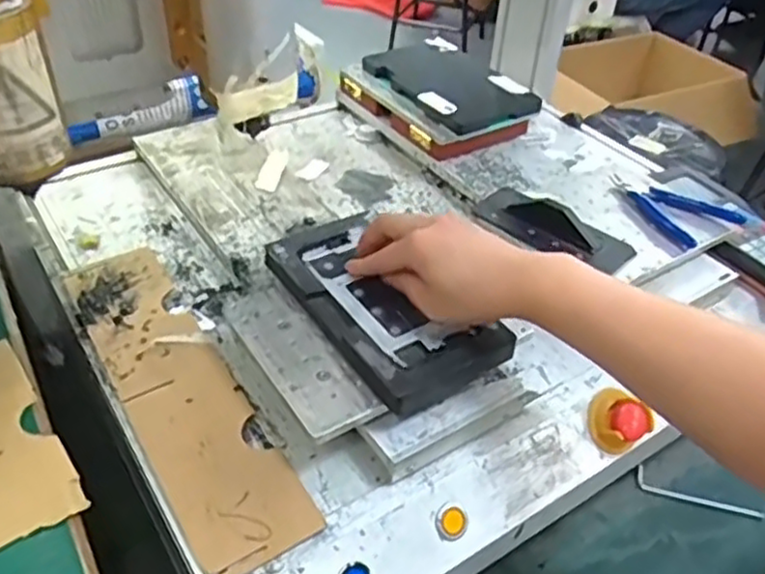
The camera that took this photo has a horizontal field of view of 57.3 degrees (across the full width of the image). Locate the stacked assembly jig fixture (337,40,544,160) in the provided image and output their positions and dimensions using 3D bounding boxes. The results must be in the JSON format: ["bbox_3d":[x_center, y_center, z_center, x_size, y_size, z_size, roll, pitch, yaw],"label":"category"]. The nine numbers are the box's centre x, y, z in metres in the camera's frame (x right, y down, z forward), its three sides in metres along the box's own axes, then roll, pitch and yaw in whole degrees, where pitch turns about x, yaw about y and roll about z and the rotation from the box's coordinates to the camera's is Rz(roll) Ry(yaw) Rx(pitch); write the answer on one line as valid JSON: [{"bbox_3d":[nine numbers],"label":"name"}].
[{"bbox_3d":[0.063,-0.227,0.836,0.131,0.062,0.208,-22,46,-28],"label":"stacked assembly jig fixture"}]

